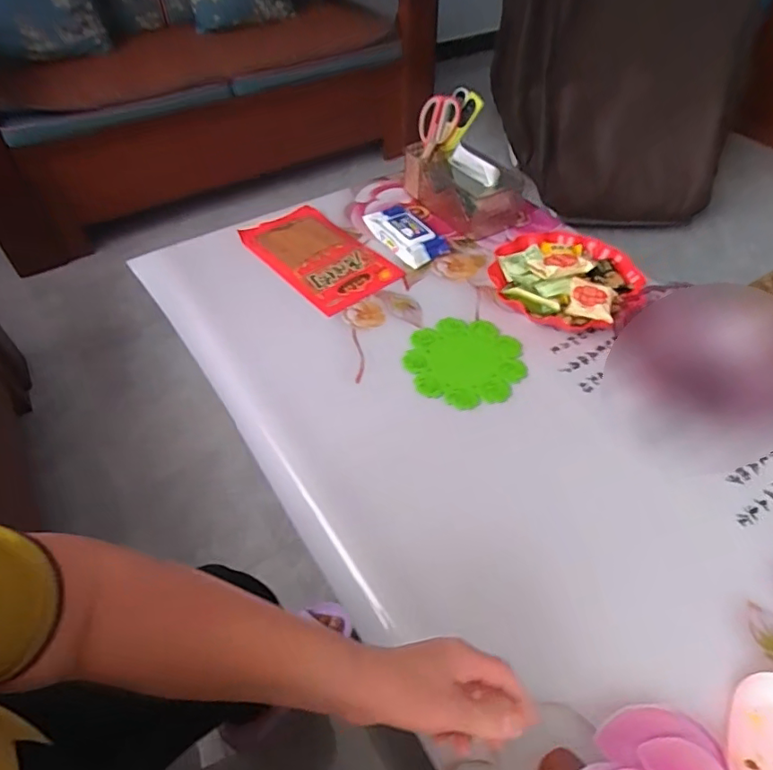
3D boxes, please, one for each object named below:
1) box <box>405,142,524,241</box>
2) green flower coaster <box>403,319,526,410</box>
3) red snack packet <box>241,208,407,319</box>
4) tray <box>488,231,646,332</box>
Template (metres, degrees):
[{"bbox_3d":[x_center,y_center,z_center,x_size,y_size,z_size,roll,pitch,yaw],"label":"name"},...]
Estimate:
[{"bbox_3d":[0.141,-0.380,1.000,0.128,0.106,0.233,-24,54,-20],"label":"box"},{"bbox_3d":[0.113,-0.036,0.775,0.167,0.011,0.160,0,47,-2],"label":"green flower coaster"},{"bbox_3d":[-0.126,-0.232,0.931,0.167,0.022,0.283,-32,57,-25],"label":"red snack packet"},{"bbox_3d":[0.287,-0.175,0.853,0.221,0.054,0.205,19,52,15],"label":"tray"}]

